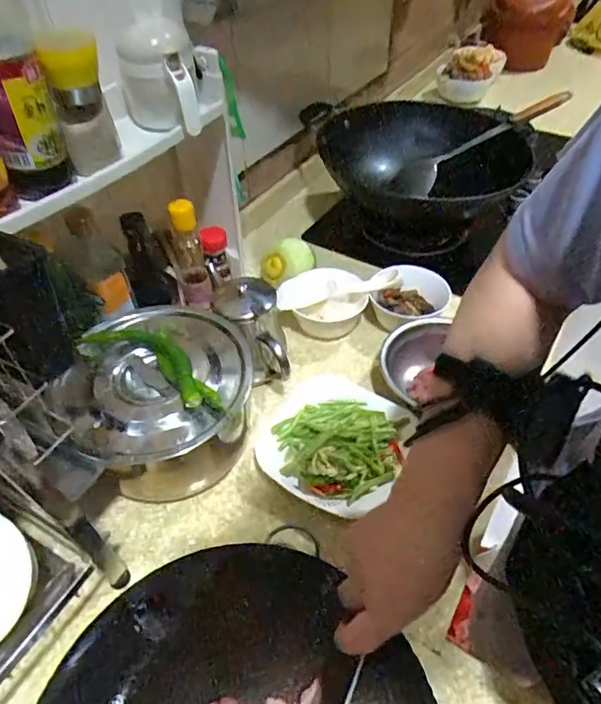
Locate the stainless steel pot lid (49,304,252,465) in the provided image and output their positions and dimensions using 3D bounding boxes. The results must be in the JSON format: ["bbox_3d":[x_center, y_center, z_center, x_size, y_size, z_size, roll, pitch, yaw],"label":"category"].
[{"bbox_3d":[-0.165,0.034,0.580,0.208,0.043,0.218,-1,47,1],"label":"stainless steel pot lid"}]

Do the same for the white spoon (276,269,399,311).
[{"bbox_3d":[0.052,-0.109,0.772,0.185,0.018,0.068,-12,48,-9],"label":"white spoon"}]

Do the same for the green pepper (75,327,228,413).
[{"bbox_3d":[-0.165,0.006,0.570,0.200,0.035,0.063,27,53,24],"label":"green pepper"}]

